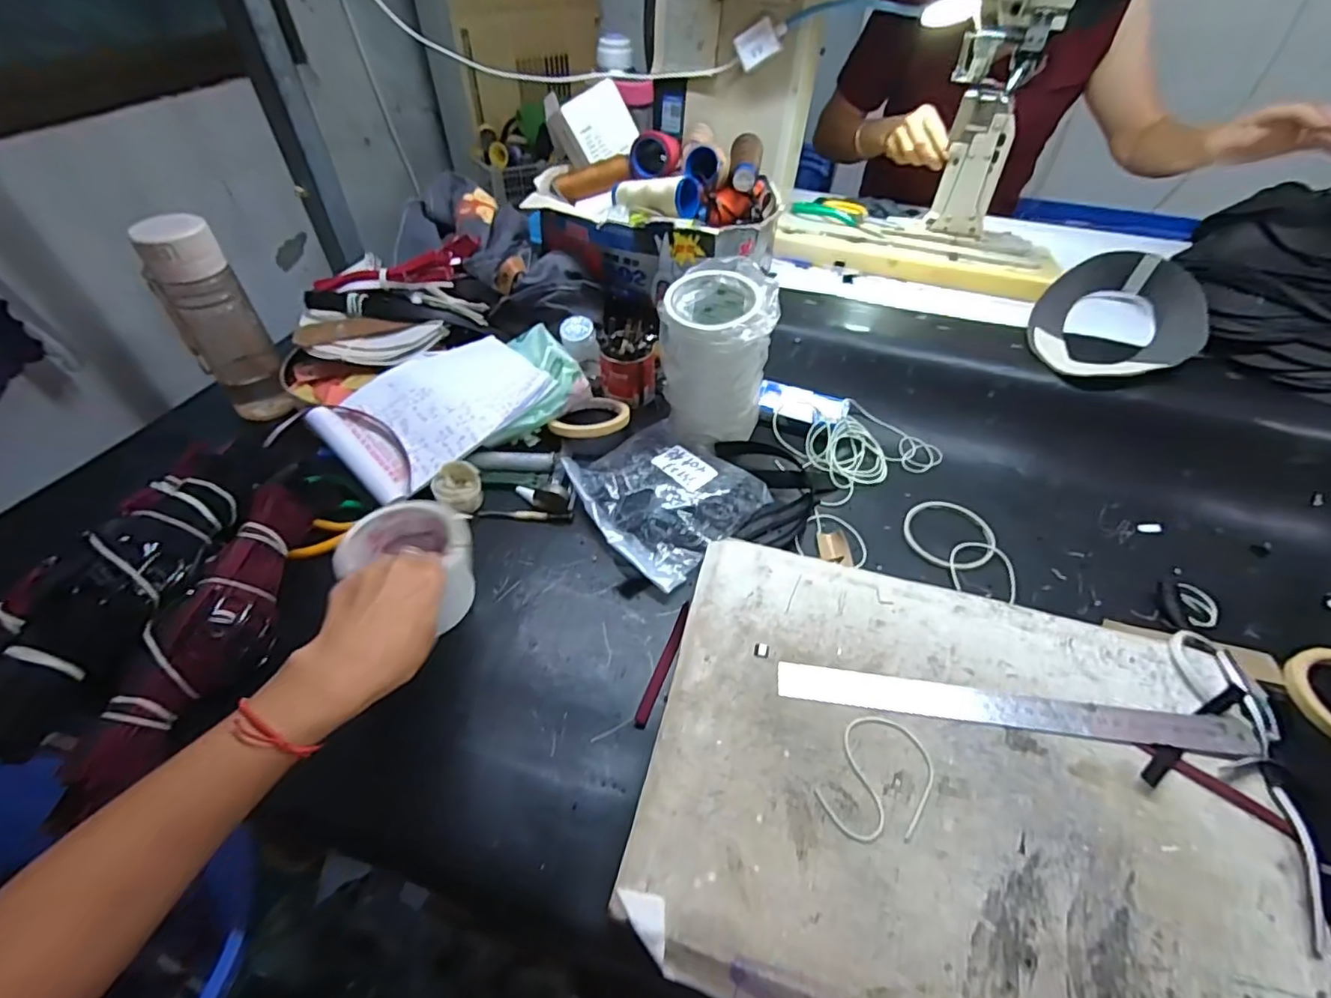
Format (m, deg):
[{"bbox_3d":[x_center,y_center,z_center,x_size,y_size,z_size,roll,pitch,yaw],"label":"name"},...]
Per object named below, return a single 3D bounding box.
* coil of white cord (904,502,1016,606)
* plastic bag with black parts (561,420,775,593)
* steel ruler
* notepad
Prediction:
[{"bbox_3d":[0.281,0.032,0.556,0.083,0.005,0.090,0,46,0],"label":"coil of white cord"},{"bbox_3d":[-0.001,-0.010,0.568,0.160,0.033,0.166,-35,55,-29],"label":"plastic bag with black parts"},{"bbox_3d":[0.249,0.154,0.412,0.325,0.005,0.028,6,49,6],"label":"steel ruler"},{"bbox_3d":[-0.244,-0.098,0.606,0.142,0.037,0.216,36,60,25],"label":"notepad"}]

